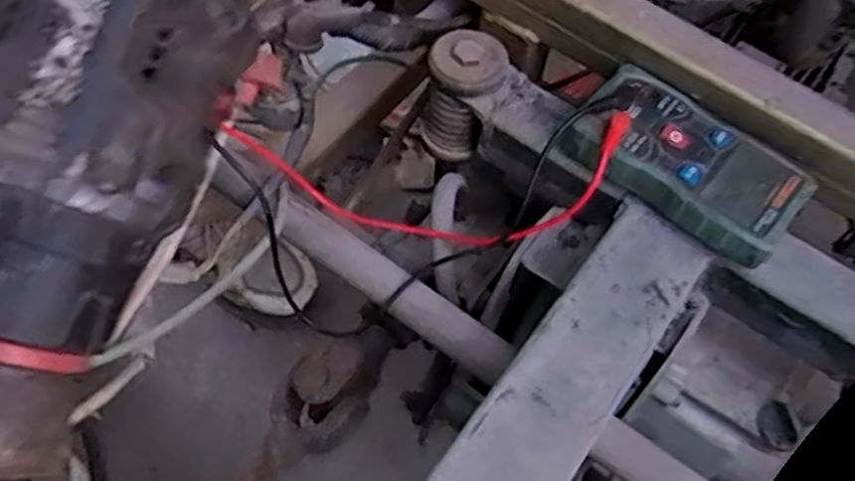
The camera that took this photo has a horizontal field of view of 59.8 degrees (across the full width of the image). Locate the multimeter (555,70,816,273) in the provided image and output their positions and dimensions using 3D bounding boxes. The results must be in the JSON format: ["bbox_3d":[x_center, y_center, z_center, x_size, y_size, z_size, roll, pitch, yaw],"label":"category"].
[{"bbox_3d":[0.122,-0.035,0.363,0.110,0.037,0.060,33,63,15],"label":"multimeter"}]

